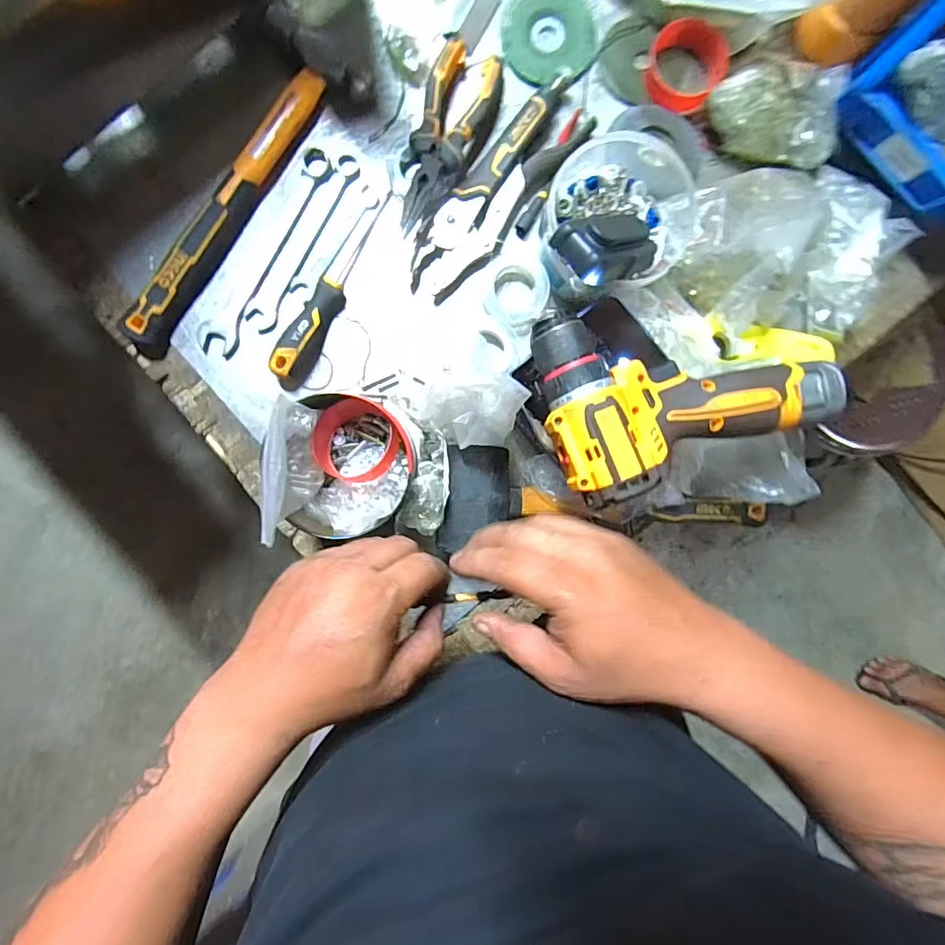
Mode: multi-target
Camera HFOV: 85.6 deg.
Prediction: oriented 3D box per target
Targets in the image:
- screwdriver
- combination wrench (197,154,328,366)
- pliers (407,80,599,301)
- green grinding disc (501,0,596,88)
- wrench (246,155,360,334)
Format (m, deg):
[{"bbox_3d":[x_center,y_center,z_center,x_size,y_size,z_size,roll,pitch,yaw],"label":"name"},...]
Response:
[{"bbox_3d":[-0.126,-0.166,0.458,0.029,0.029,0.193,27,91,-4],"label":"screwdriver"},{"bbox_3d":[-0.188,-0.200,0.464,0.031,0.009,0.205,29,89,-4],"label":"combination wrench"},{"bbox_3d":[0.026,-0.253,0.463,0.059,0.029,0.216,40,90,-5],"label":"pliers"},{"bbox_3d":[0.069,-0.404,0.469,0.092,0.010,0.087,0,93,-4],"label":"green grinding disc"},{"bbox_3d":[-0.152,-0.209,0.467,0.023,0.009,0.175,31,89,-4],"label":"wrench"}]

